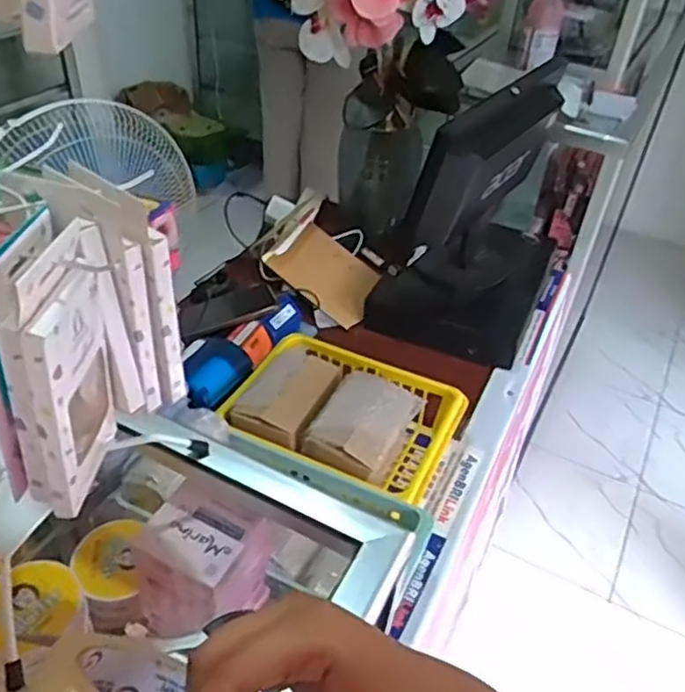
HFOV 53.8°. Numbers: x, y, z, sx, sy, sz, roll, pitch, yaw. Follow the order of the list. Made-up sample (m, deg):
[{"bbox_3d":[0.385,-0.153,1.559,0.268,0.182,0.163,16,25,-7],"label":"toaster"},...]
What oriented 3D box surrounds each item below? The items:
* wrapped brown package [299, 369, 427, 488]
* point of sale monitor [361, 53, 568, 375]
[{"bbox_3d":[0.030,0.072,0.756,0.094,0.053,0.146,21,43,17],"label":"wrapped brown package"},{"bbox_3d":[0.208,-0.207,0.992,0.220,0.307,0.311,19,42,15],"label":"point of sale monitor"}]

